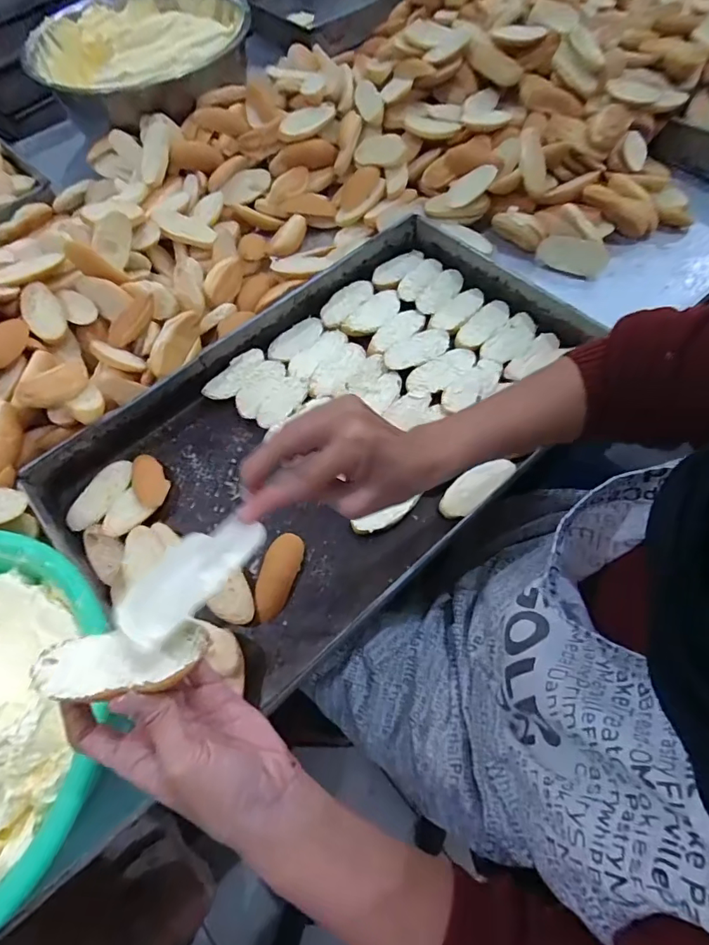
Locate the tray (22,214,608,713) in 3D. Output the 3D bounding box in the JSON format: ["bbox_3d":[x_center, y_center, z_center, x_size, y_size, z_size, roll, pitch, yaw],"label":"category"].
[{"bbox_3d":[-0.019,-0.053,0.561,0.606,0.064,0.363,-39,66,-14],"label":"tray"}]

